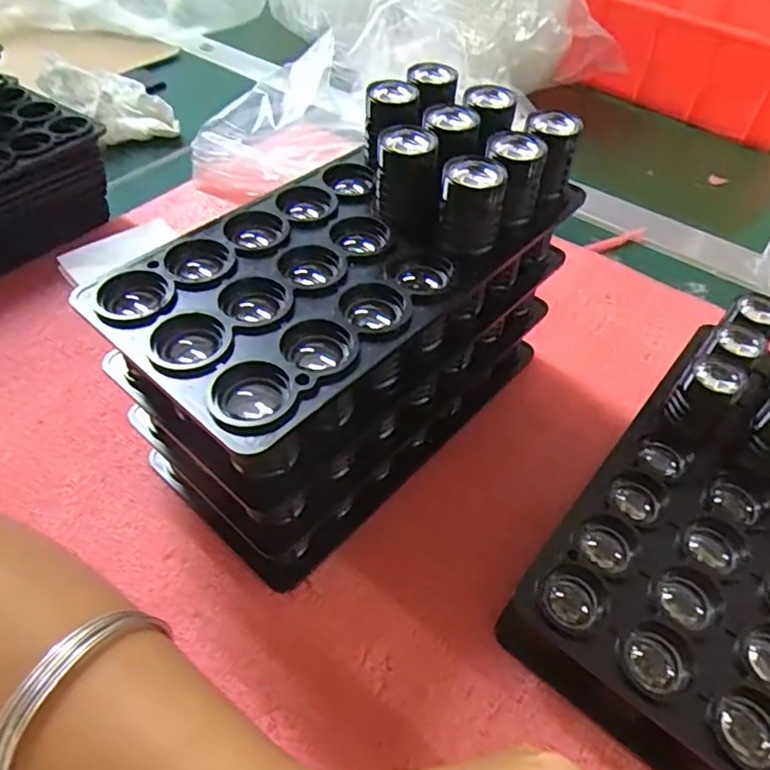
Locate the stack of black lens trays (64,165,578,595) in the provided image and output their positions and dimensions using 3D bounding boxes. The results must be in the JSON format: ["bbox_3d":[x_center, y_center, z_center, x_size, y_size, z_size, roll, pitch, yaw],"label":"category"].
[{"bbox_3d":[-0.015,-0.021,0.271,0.097,0.107,0.183,35,56,24],"label":"stack of black lens trays"}]

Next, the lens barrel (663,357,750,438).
[{"bbox_3d":[0.140,0.005,0.256,0.021,0.034,0.022,29,54,20],"label":"lens barrel"}]

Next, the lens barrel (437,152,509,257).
[{"bbox_3d":[0.032,-0.067,0.219,0.022,0.030,0.022,12,50,8],"label":"lens barrel"}]

